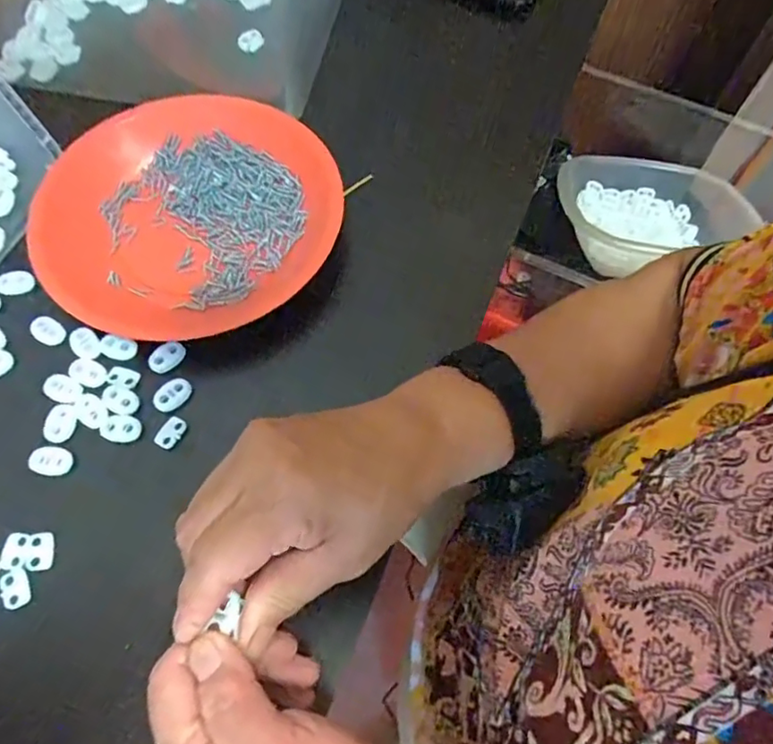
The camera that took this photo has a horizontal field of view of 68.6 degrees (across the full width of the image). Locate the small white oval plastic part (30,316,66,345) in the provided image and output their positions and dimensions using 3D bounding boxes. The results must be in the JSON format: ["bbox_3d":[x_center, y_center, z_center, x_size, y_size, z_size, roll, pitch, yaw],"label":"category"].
[{"bbox_3d":[-0.209,-0.026,0.349,0.021,0.004,0.015,26,67,10],"label":"small white oval plastic part"}]

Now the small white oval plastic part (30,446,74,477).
[{"bbox_3d":[-0.187,0.049,0.316,0.022,0.004,0.016,7,65,2],"label":"small white oval plastic part"}]

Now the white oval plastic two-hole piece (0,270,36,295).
[{"bbox_3d":[-0.238,-0.058,0.364,0.023,0.004,0.017,4,65,1],"label":"white oval plastic two-hole piece"}]

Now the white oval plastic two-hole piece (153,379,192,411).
[{"bbox_3d":[-0.126,0.013,0.333,0.023,0.004,0.016,-36,71,-16],"label":"white oval plastic two-hole piece"}]

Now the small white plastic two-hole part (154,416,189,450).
[{"bbox_3d":[-0.124,0.035,0.325,0.012,0.004,0.019,33,69,13],"label":"small white plastic two-hole part"}]

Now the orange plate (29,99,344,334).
[{"bbox_3d":[-0.134,-0.113,0.378,0.190,0.024,0.183,0,65,-1],"label":"orange plate"}]

